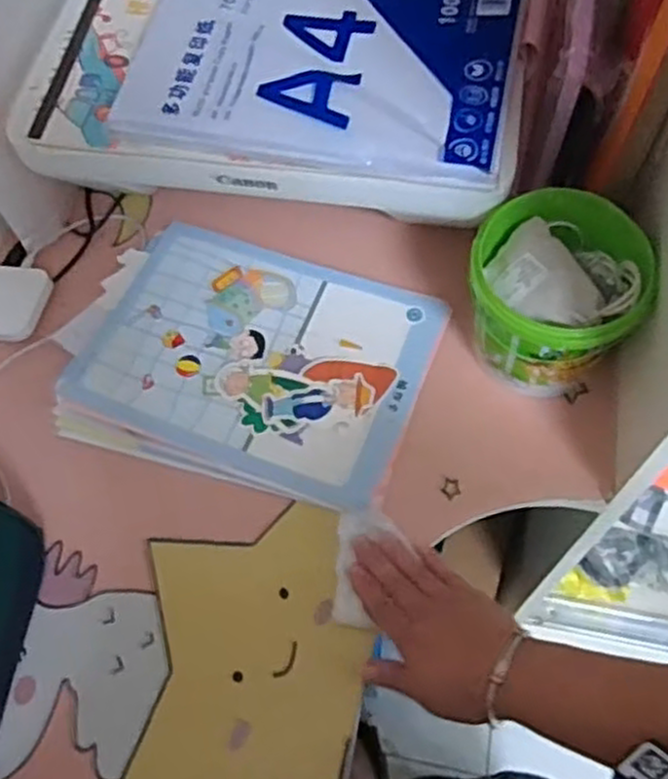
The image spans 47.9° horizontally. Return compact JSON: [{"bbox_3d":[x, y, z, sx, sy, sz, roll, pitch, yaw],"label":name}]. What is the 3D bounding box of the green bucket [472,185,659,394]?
[{"bbox_3d":[0.176,-0.069,0.615,0.129,0.136,0.122,-1,59,2],"label":"green bucket"}]

